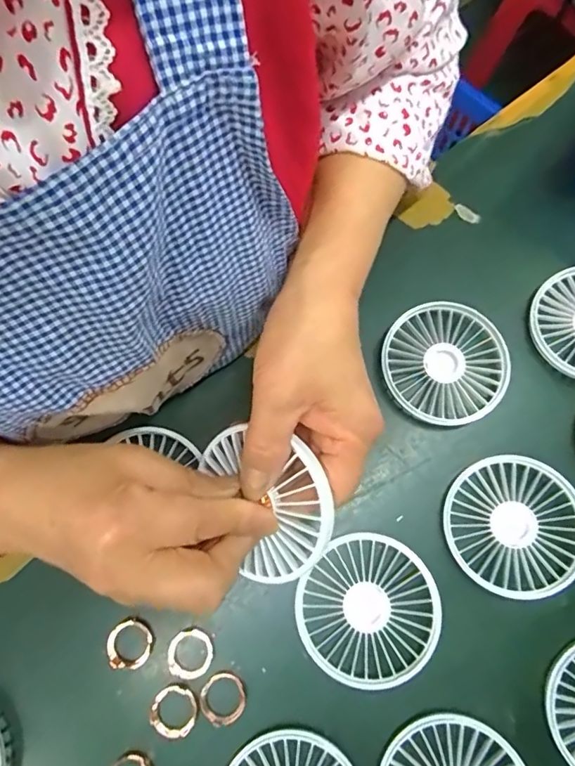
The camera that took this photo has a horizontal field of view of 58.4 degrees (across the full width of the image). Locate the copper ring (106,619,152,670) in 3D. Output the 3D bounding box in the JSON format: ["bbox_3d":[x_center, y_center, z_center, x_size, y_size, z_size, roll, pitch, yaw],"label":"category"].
[{"bbox_3d":[-0.100,0.165,0.325,0.028,0.005,0.028,0,76,0],"label":"copper ring"}]

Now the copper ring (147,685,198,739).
[{"bbox_3d":[-0.070,0.202,0.315,0.029,0.008,0.028,0,76,0],"label":"copper ring"}]

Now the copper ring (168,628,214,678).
[{"bbox_3d":[-0.061,0.170,0.323,0.028,0.005,0.028,0,76,0],"label":"copper ring"}]

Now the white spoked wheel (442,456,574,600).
[{"bbox_3d":[0.148,0.093,0.336,0.086,0.013,0.085,0,76,0],"label":"white spoked wheel"}]

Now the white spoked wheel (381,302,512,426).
[{"bbox_3d":[0.113,-0.015,0.369,0.081,0.011,0.087,0,76,0],"label":"white spoked wheel"}]

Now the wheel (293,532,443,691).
[{"bbox_3d":[0.051,0.144,0.326,0.084,0.013,0.085,0,76,0],"label":"wheel"}]

